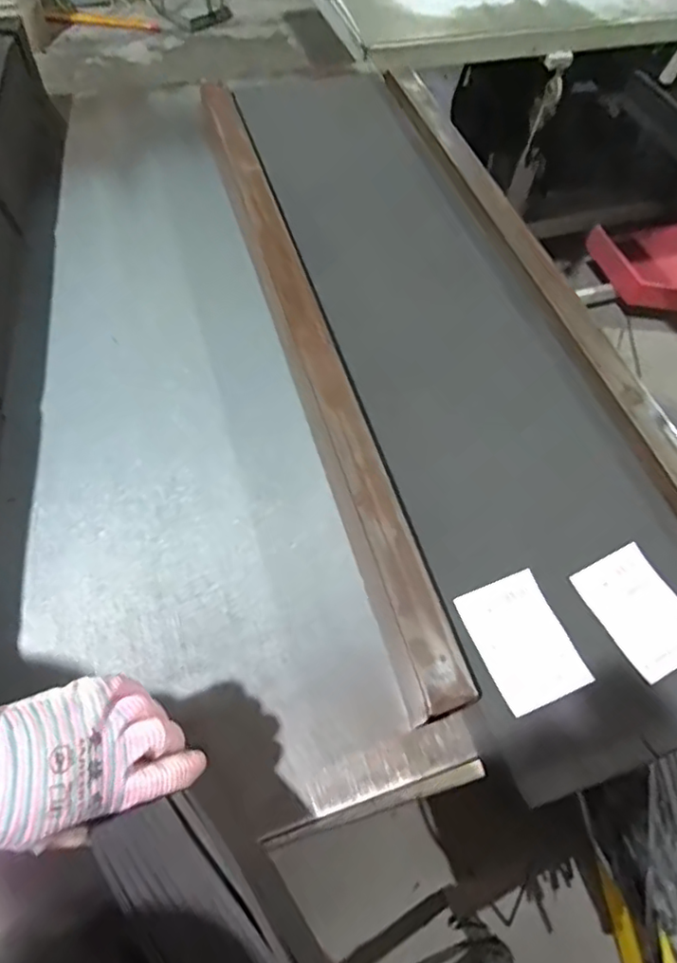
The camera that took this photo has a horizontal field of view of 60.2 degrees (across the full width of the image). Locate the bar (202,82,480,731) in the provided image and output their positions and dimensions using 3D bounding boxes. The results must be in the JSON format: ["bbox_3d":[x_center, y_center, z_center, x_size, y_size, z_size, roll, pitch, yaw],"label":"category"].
[{"bbox_3d":[-0.038,-0.176,0.647,0.054,0.037,0.855,-13,61,-10],"label":"bar"}]

